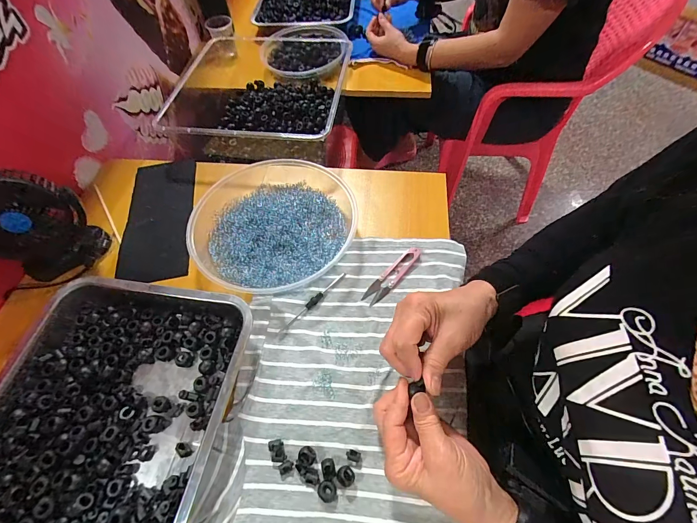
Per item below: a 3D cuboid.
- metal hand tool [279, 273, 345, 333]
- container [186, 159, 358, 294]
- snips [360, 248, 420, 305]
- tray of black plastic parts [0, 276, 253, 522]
[{"bbox_3d":[-0.044,0.050,0.421,0.108,0.009,0.010,-40,64,-20],"label":"metal hand tool"},{"bbox_3d":[-0.111,-0.065,0.476,0.224,0.047,0.225,-1,58,2],"label":"container"},{"bbox_3d":[0.059,0.016,0.439,0.023,0.008,0.104,38,67,23],"label":"snips"},{"bbox_3d":[-0.268,0.183,0.329,0.272,0.037,0.338,7,59,7],"label":"tray of black plastic parts"}]

